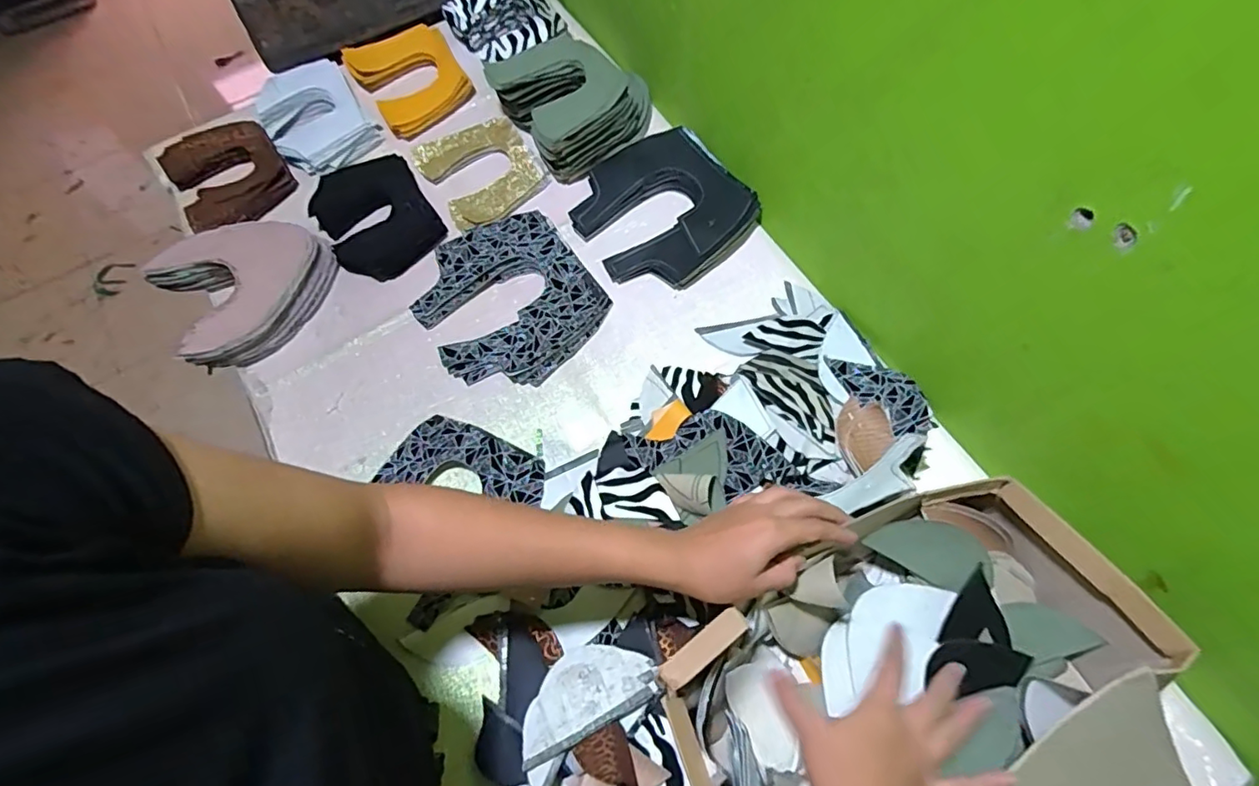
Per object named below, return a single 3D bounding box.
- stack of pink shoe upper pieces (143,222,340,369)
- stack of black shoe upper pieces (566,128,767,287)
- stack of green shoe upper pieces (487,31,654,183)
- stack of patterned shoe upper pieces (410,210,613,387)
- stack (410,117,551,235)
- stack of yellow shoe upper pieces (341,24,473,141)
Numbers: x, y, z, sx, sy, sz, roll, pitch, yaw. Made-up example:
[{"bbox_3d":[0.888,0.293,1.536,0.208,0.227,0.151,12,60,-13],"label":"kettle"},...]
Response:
[{"bbox_3d":[-0.435,-0.130,0.658,0.177,0.045,0.169,-36,71,-12],"label":"stack of pink shoe upper pieces"},{"bbox_3d":[0.035,-0.220,0.678,0.181,0.031,0.196,-34,70,-11],"label":"stack of black shoe upper pieces"},{"bbox_3d":[-0.070,-0.378,0.730,0.167,0.064,0.181,-33,70,-11],"label":"stack of green shoe upper pieces"},{"bbox_3d":[-0.138,-0.104,0.647,0.183,0.027,0.197,-34,70,-11],"label":"stack of patterned shoe upper pieces"},{"bbox_3d":[-0.187,-0.287,0.730,0.133,0.015,0.158,-33,70,-11],"label":"stack"},{"bbox_3d":[-0.295,-0.431,0.786,0.131,0.039,0.151,-35,70,-11],"label":"stack of yellow shoe upper pieces"}]

